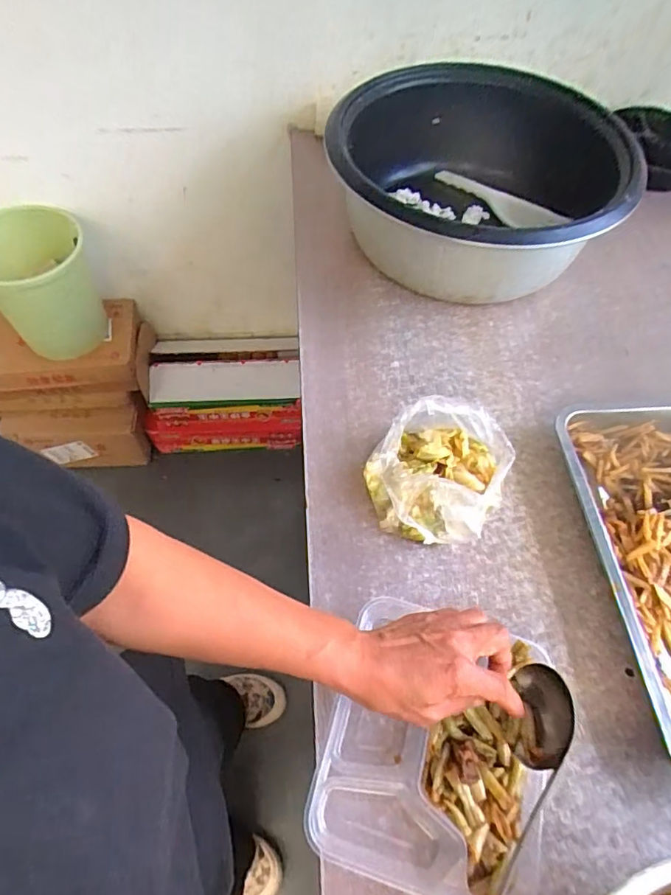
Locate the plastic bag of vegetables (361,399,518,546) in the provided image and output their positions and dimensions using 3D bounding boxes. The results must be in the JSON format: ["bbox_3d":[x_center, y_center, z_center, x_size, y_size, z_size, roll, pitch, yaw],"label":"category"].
[{"bbox_3d":[0.114,0.023,0.571,0.135,0.089,0.162,33,64,18],"label":"plastic bag of vegetables"}]

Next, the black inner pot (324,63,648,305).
[{"bbox_3d":[0.223,-0.395,0.793,0.412,0.162,0.472,31,63,17],"label":"black inner pot"}]

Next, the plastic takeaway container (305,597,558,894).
[{"bbox_3d":[0.092,0.258,0.455,0.191,0.037,0.210,15,59,9],"label":"plastic takeaway container"}]

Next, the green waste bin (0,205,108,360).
[{"bbox_3d":[-0.655,-0.365,1.143,0.249,0.266,0.236,-24,63,-16],"label":"green waste bin"}]

